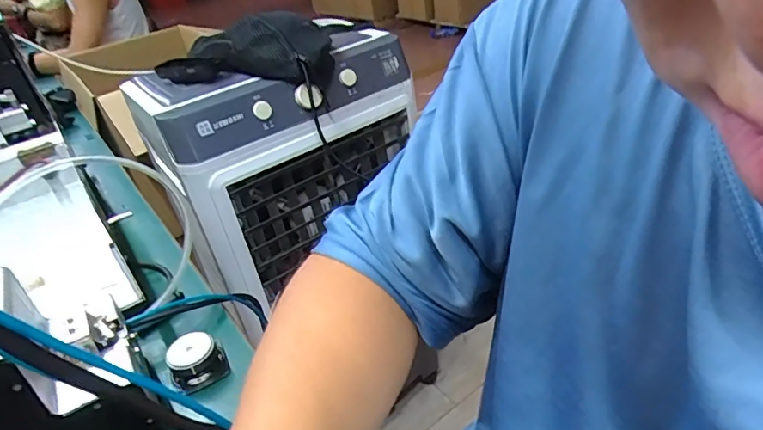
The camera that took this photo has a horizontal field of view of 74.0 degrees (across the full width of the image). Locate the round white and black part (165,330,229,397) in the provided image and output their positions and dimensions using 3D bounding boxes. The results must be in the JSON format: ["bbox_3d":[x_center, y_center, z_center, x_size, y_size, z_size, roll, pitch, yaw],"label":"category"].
[{"bbox_3d":[-0.175,0.138,0.480,0.048,0.035,0.042,-23,36,-20],"label":"round white and black part"}]

